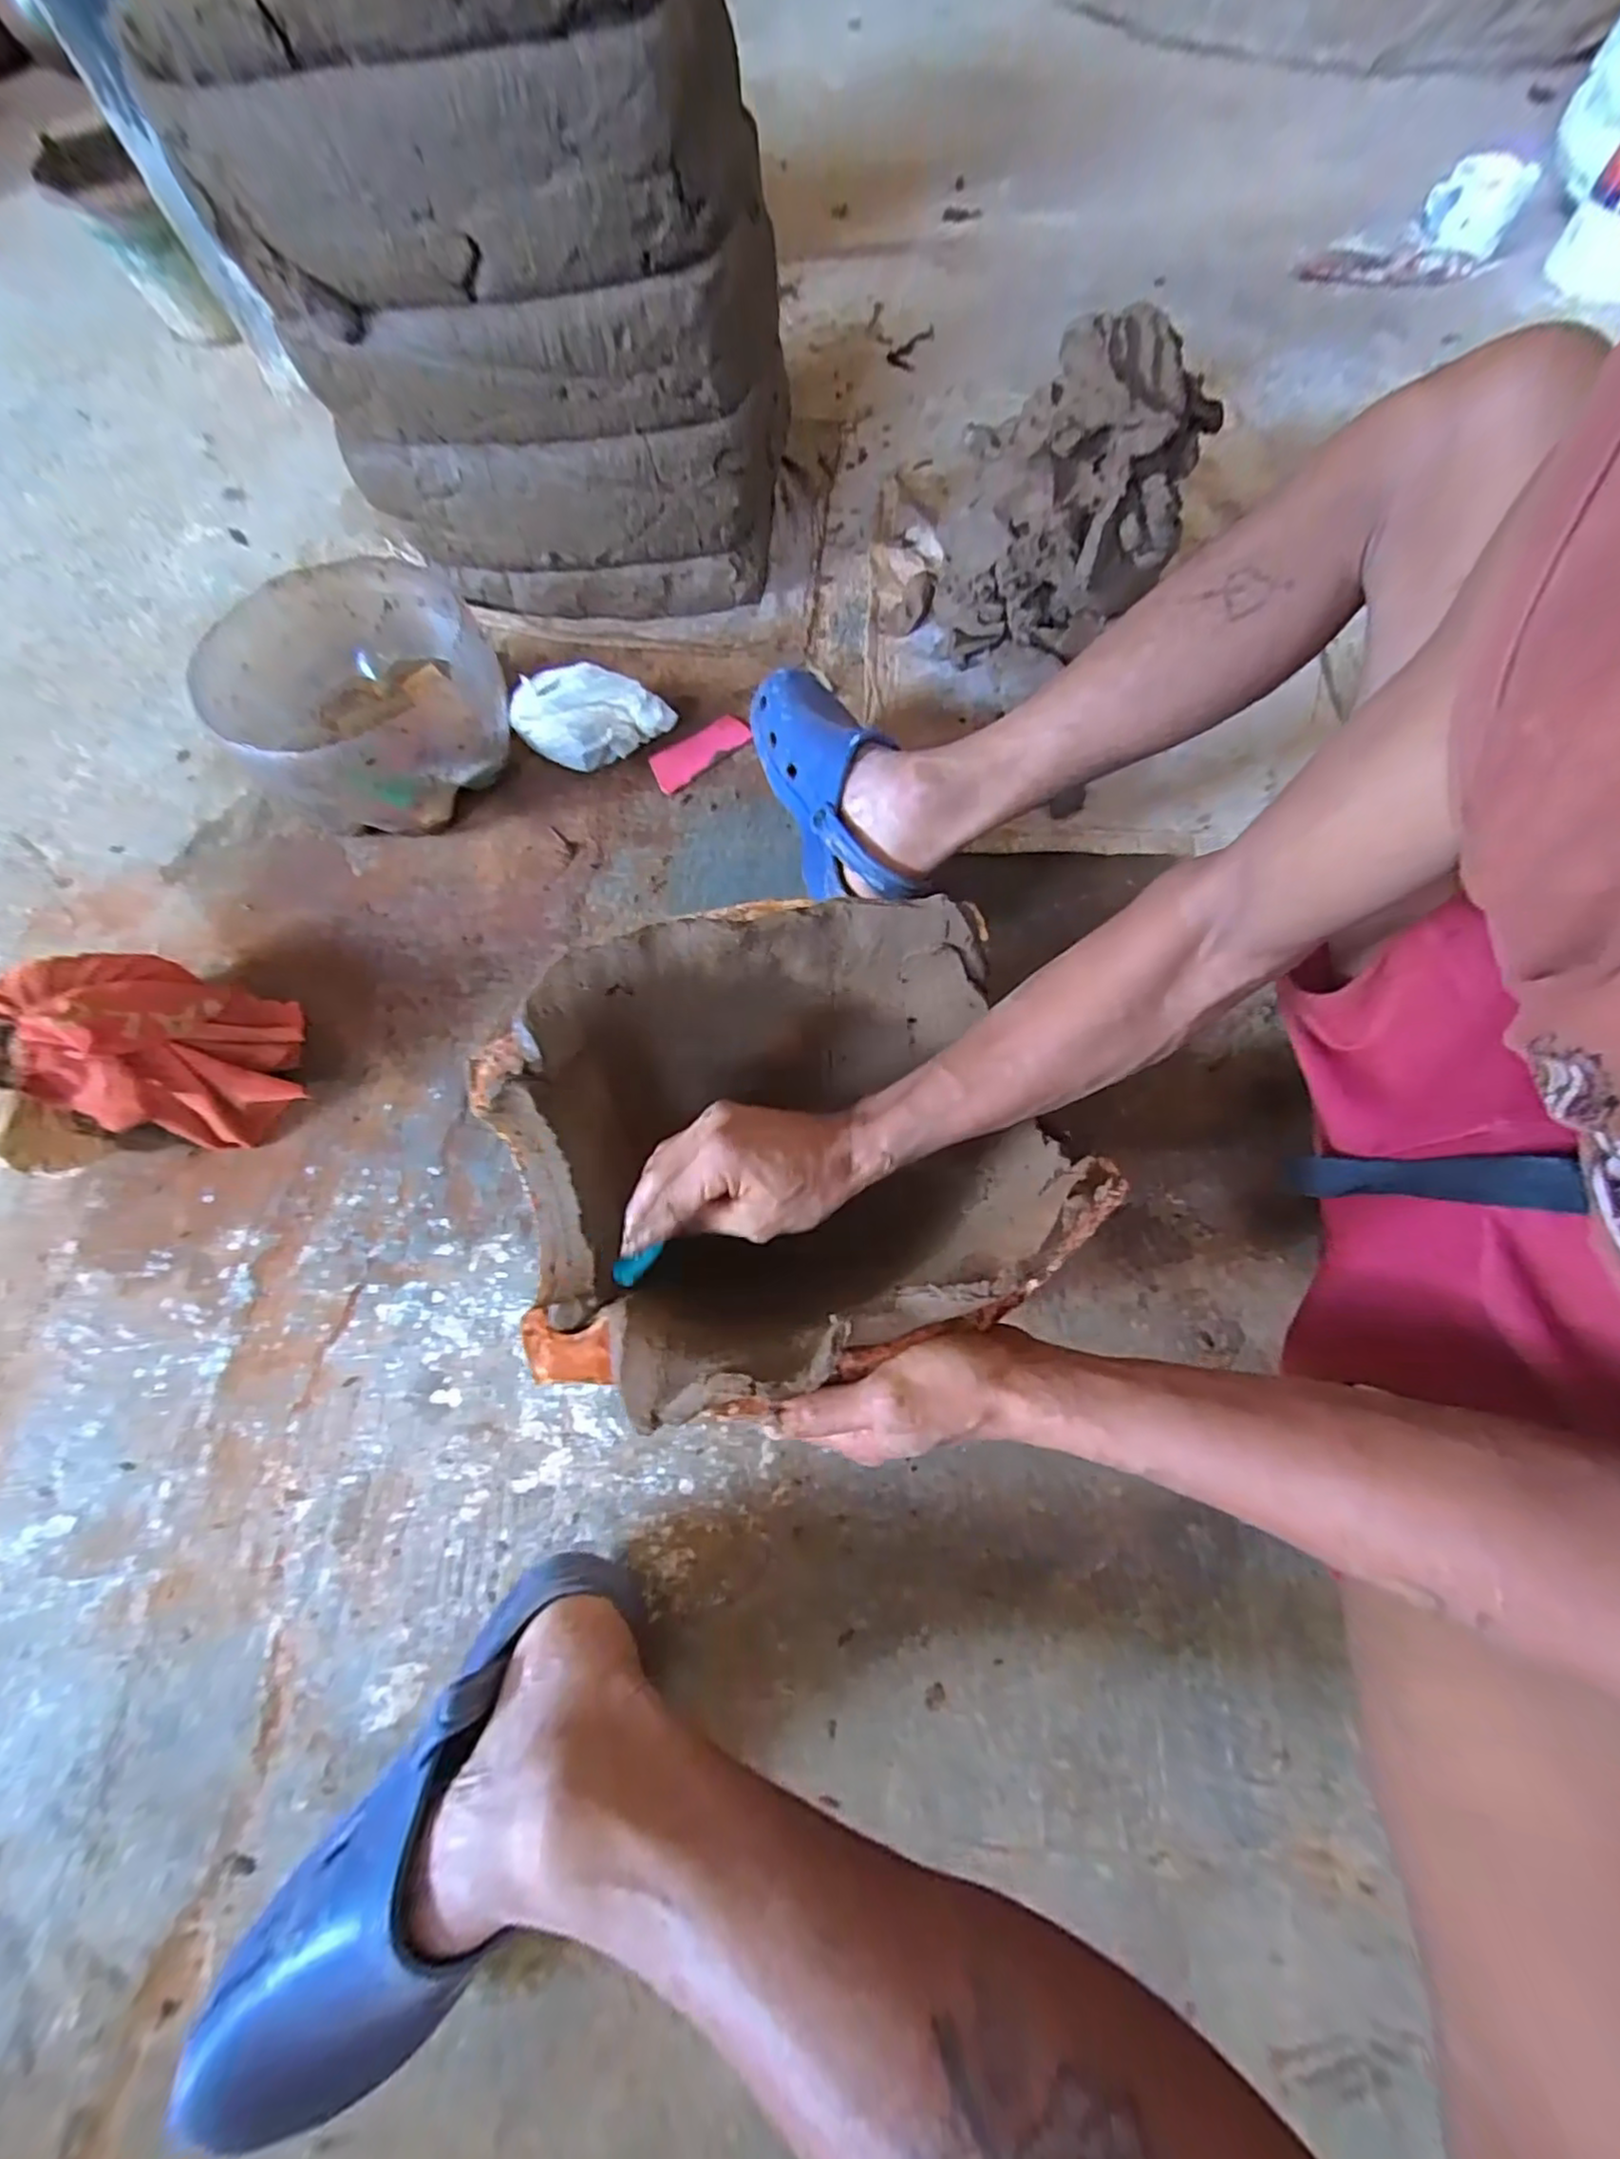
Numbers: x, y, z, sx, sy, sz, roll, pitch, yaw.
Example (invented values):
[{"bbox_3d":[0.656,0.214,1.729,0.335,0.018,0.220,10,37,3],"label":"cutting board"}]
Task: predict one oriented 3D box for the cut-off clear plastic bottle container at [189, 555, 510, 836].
[{"bbox_3d":[-0.428,-0.365,0.670,0.234,0.126,0.275,-39,72,-11],"label":"cut-off clear plastic bottle container"}]

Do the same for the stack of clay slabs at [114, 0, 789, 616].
[{"bbox_3d":[-0.235,-0.705,0.630,0.400,0.425,0.287,1,69,3],"label":"stack of clay slabs"}]

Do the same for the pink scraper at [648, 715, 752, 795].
[{"bbox_3d":[-0.112,-0.337,0.705,0.107,0.017,0.045,-30,70,-8],"label":"pink scraper"}]

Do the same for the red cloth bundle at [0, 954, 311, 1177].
[{"bbox_3d":[-0.535,-0.011,0.539,0.215,0.118,0.181,16,71,9],"label":"red cloth bundle"}]

